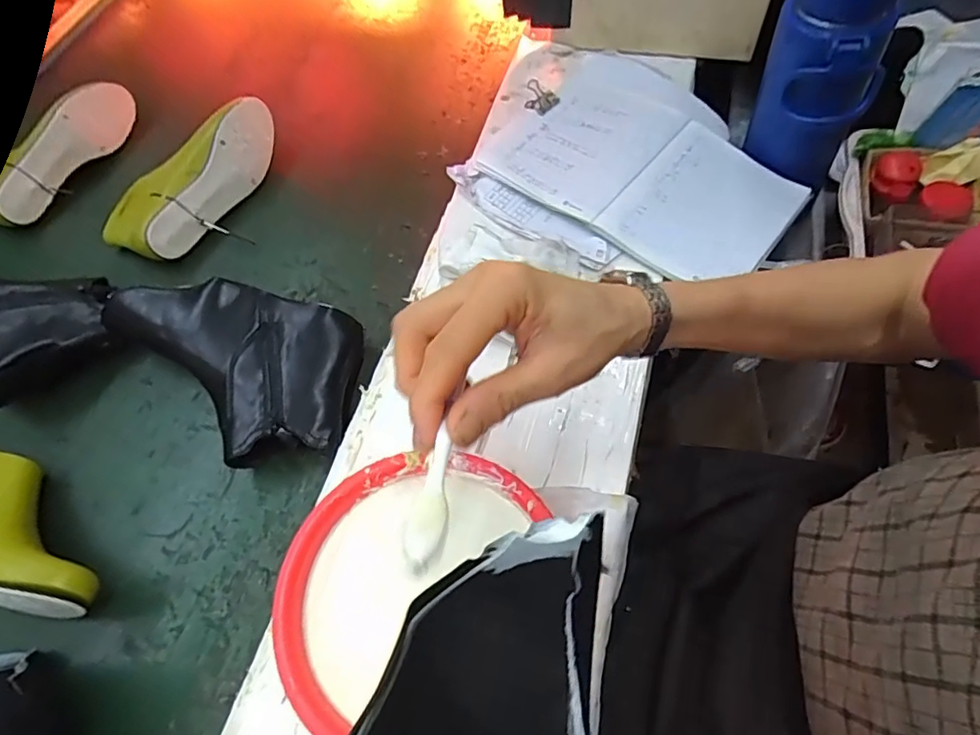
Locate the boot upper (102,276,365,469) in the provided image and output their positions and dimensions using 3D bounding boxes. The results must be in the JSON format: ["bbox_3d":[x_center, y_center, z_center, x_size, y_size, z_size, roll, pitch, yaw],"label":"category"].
[{"bbox_3d":[-0.255,0.004,0.538,0.254,0.076,0.151,8,63,10],"label":"boot upper"}]

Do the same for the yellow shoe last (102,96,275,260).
[{"bbox_3d":[-0.369,-0.236,0.682,0.128,0.087,0.232,18,65,15],"label":"yellow shoe last"}]

